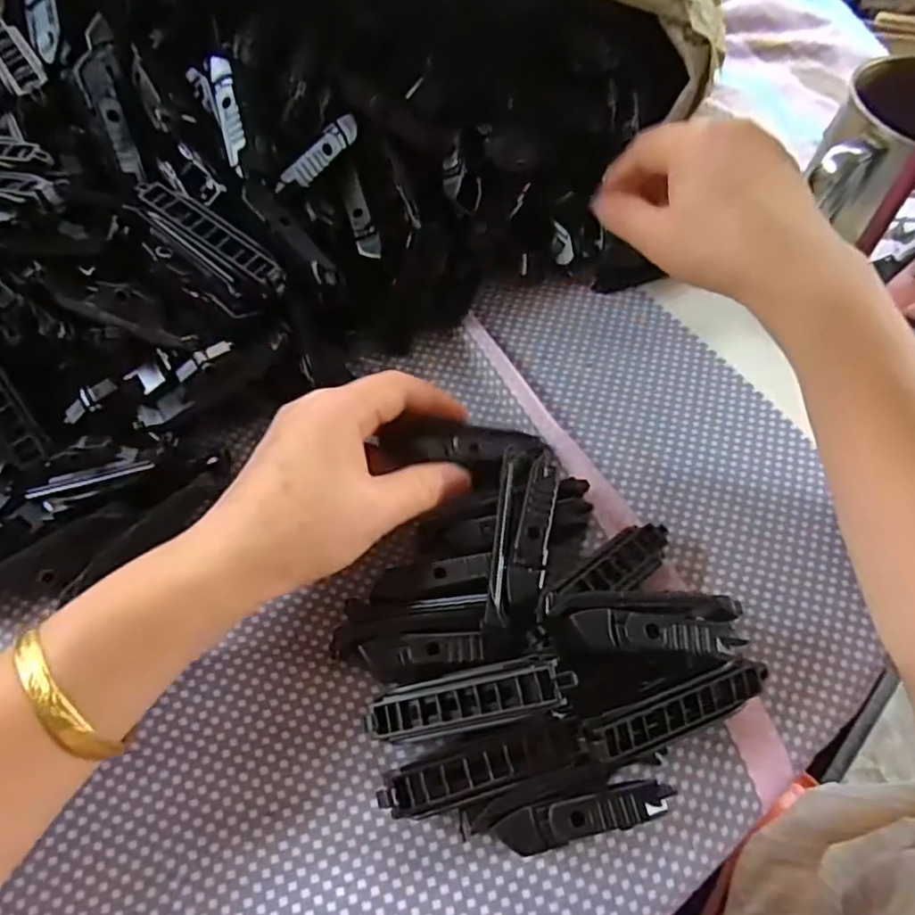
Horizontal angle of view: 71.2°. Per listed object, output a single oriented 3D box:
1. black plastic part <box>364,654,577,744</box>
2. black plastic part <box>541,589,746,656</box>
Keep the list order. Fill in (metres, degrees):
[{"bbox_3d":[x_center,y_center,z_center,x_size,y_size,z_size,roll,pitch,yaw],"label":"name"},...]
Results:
[{"bbox_3d":[0.004,0.090,0.236,0.078,0.011,0.020,-18,61,14],"label":"black plastic part"},{"bbox_3d":[0.071,0.061,0.237,0.072,0.010,0.021,0,62,-1],"label":"black plastic part"}]

